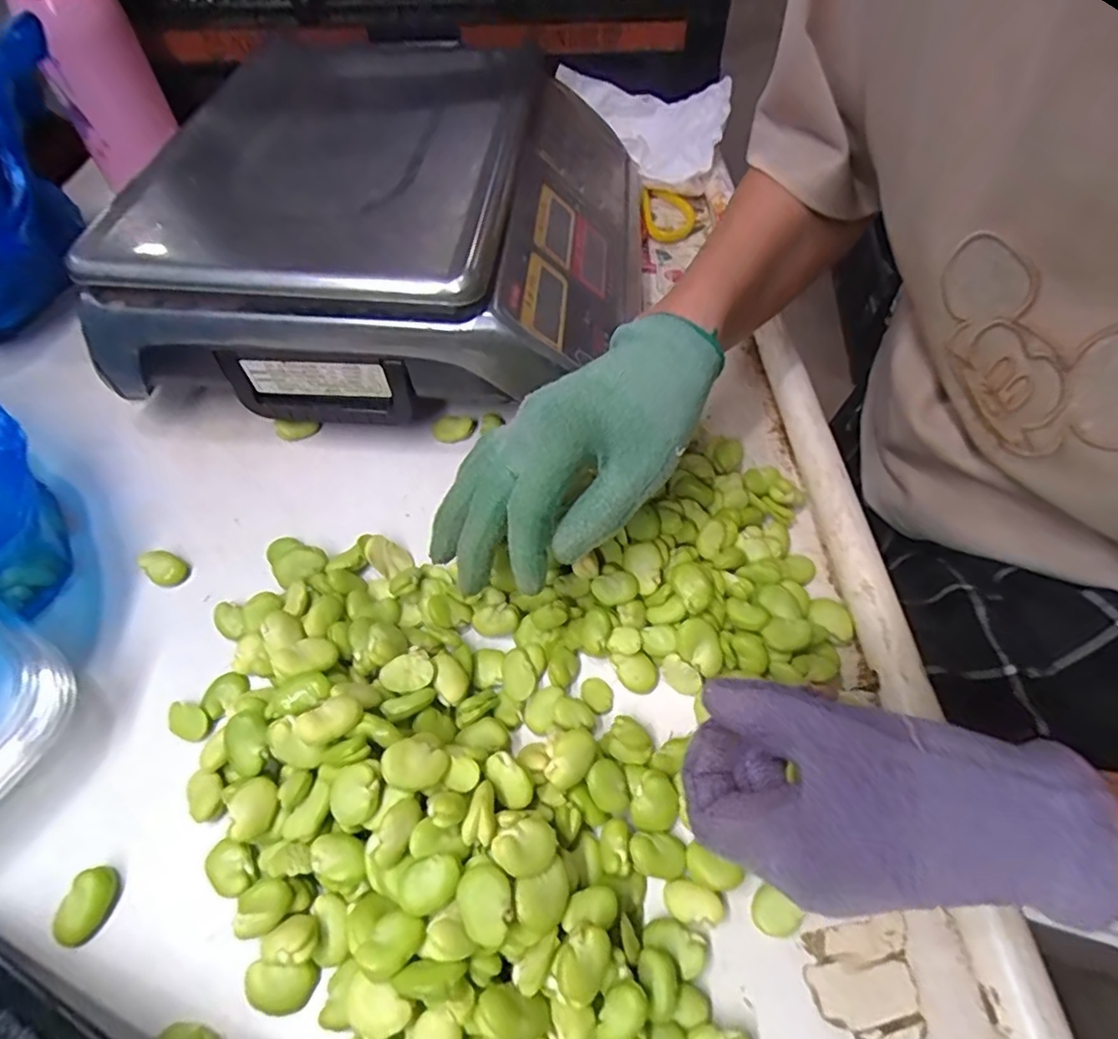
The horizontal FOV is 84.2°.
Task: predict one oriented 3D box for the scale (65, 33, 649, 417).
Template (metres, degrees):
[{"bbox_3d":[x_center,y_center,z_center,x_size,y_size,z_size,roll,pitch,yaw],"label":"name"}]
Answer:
[{"bbox_3d":[-0.101,-0.234,0.463,0.315,0.125,0.366,3,56,4],"label":"scale"}]

